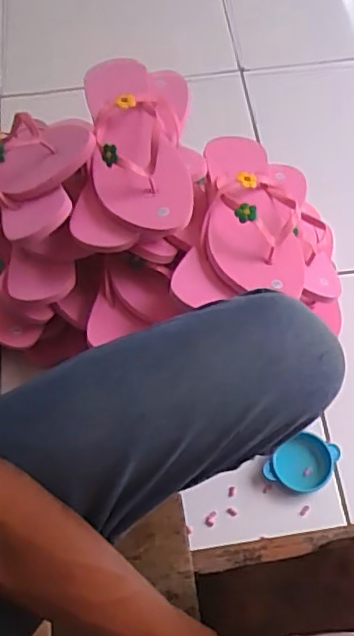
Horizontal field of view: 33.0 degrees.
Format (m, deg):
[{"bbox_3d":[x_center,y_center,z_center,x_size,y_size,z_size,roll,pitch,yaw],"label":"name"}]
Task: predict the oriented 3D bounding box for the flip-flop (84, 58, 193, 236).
[{"bbox_3d":[-0.046,-0.199,0.644,0.097,0.058,0.247,-8,65,-2],"label":"flip-flop"}]

